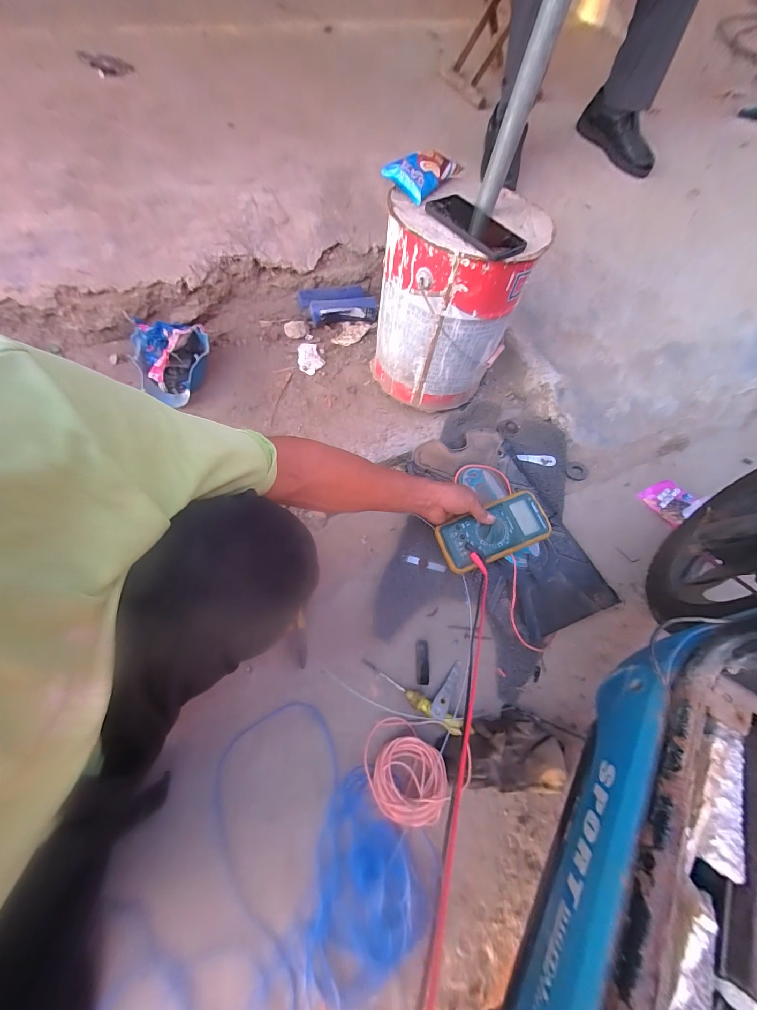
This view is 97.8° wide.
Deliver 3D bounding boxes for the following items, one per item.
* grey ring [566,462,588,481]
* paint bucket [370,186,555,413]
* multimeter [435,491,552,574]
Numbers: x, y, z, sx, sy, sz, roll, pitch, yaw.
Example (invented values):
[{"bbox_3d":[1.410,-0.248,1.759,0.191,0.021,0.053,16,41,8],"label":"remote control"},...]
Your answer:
[{"bbox_3d":[0.454,-0.076,0.757,0.053,0.006,0.047,-27,68,-14],"label":"grey ring"},{"bbox_3d":[0.149,-0.417,0.717,0.276,0.367,0.269,17,65,7],"label":"paint bucket"},{"bbox_3d":[0.202,0.047,0.578,0.190,0.025,0.086,-22,66,-4],"label":"multimeter"}]

